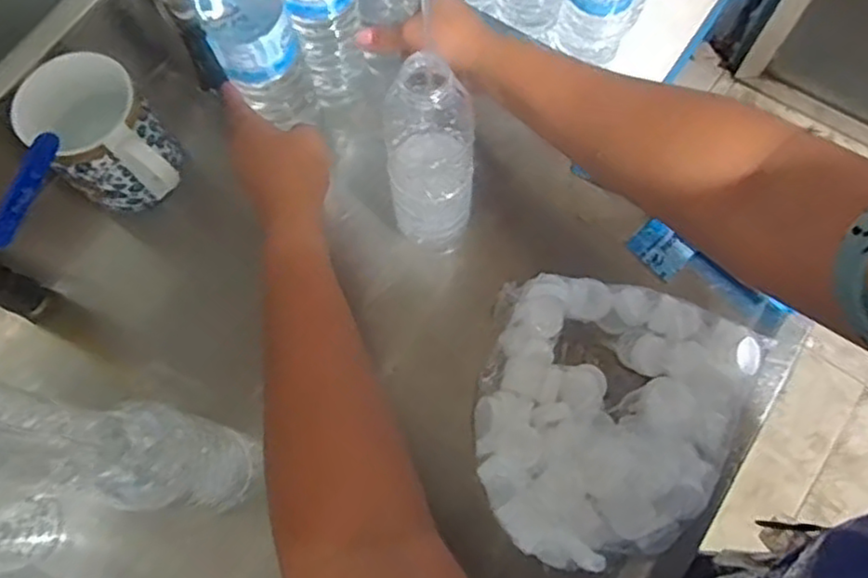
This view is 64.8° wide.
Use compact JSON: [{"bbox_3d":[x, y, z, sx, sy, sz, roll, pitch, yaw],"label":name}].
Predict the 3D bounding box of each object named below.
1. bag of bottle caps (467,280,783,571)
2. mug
[{"bbox_3d":[0.137,0.100,0.511,0.205,0.061,0.206,13,72,6],"label":"bag of bottle caps"},{"bbox_3d":[-0.250,-0.109,0.541,0.119,0.091,0.091,39,76,13],"label":"mug"}]

